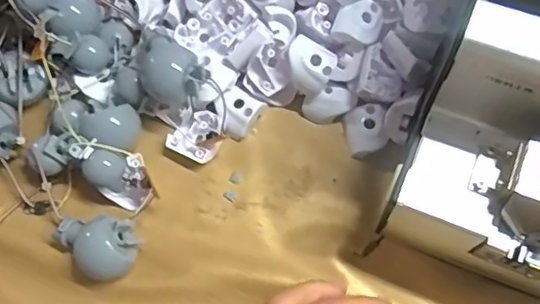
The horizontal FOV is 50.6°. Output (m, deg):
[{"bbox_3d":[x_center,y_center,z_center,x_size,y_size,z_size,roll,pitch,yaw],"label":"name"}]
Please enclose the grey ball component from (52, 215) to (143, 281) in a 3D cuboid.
[{"bbox_3d":[-0.102,0.057,0.347,0.045,0.032,0.036,24,73,12],"label":"grey ball component"}]

